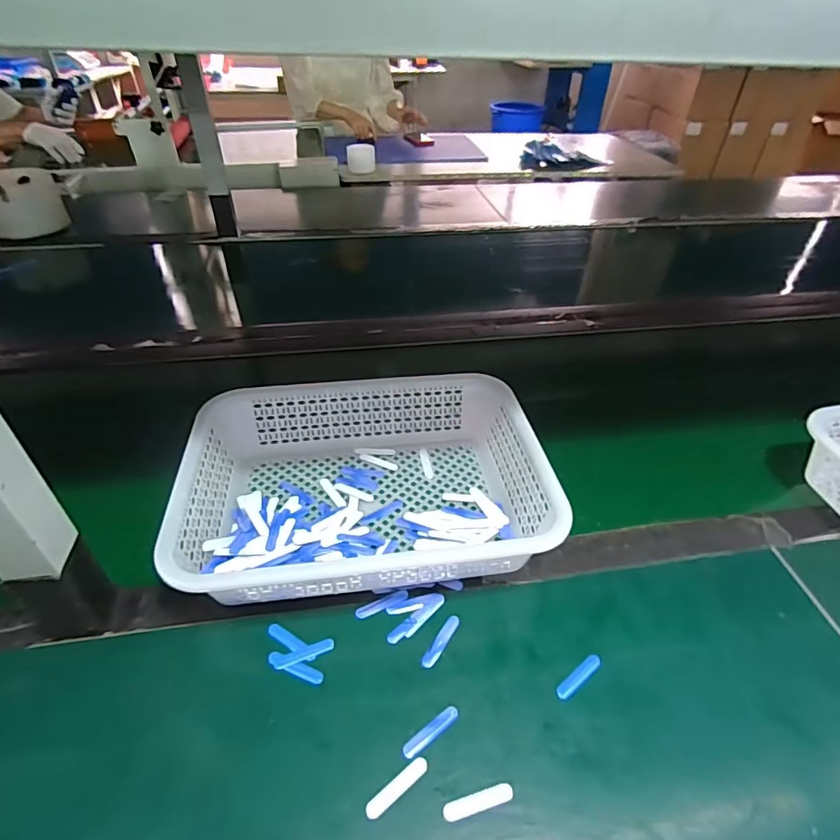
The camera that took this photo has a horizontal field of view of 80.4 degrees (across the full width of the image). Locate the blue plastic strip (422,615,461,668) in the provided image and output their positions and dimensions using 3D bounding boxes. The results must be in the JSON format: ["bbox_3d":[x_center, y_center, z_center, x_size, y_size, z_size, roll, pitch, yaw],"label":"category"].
[{"bbox_3d":[0.019,0.195,0.441,0.013,0.004,0.052,25,45,23],"label":"blue plastic strip"}]

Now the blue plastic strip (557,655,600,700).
[{"bbox_3d":[0.135,0.217,0.423,0.050,0.006,0.010,-25,48,-30],"label":"blue plastic strip"}]

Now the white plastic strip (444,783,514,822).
[{"bbox_3d":[0.042,0.273,0.355,0.051,0.004,0.012,-9,42,-15],"label":"white plastic strip"}]

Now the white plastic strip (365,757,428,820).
[{"bbox_3d":[-0.016,0.265,0.359,0.052,0.004,0.013,-28,50,-32],"label":"white plastic strip"}]

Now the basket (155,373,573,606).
[{"bbox_3d":[-0.058,0.057,0.533,0.351,0.081,0.245,-3,41,-8],"label":"basket"}]

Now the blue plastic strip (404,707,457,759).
[{"bbox_3d":[0.009,0.243,0.388,0.052,0.004,0.011,-26,49,-30],"label":"blue plastic strip"}]

